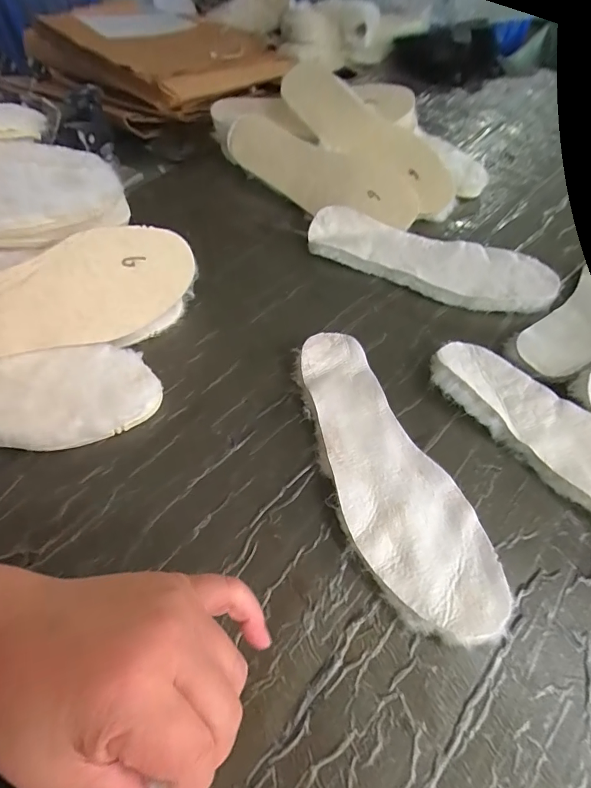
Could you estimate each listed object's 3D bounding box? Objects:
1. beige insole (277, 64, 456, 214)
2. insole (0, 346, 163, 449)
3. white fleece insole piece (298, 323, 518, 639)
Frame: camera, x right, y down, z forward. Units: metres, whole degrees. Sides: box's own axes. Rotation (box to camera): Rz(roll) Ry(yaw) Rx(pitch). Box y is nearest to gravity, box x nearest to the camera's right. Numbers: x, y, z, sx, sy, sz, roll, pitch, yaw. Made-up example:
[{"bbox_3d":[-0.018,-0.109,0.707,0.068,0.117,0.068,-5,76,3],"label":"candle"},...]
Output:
[{"bbox_3d":[0.097,-0.343,0.570,0.275,0.016,0.092,43,76,6],"label":"beige insole"},{"bbox_3d":[-0.259,0.015,0.367,0.267,0.026,0.088,-15,73,-13],"label":"insole"},{"bbox_3d":[0.069,0.058,0.353,0.093,0.022,0.265,-16,56,-10],"label":"white fleece insole piece"}]

